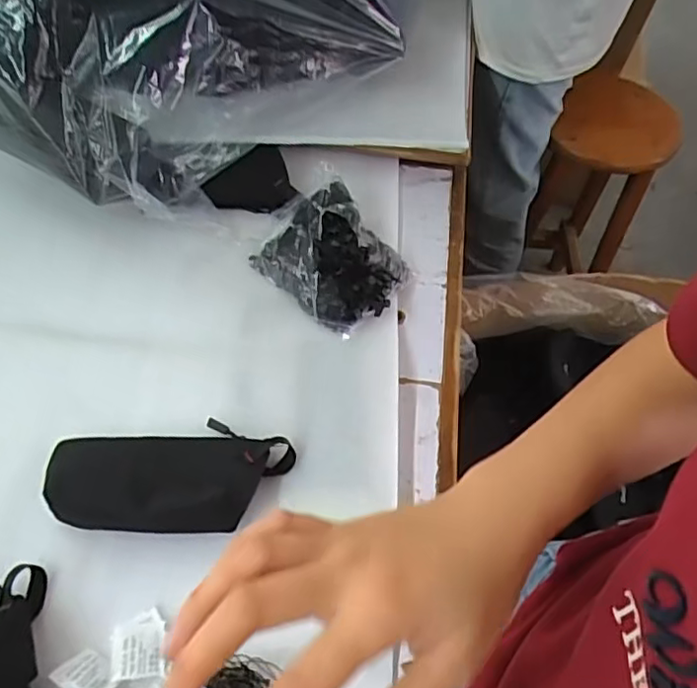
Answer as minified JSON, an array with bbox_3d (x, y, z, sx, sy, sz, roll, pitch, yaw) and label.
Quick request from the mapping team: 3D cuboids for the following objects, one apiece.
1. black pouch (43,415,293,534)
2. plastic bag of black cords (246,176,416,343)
[{"bbox_3d":[-0.157,0.115,0.539,0.207,0.033,0.098,0,57,-4],"label":"black pouch"},{"bbox_3d":[-0.019,-0.099,0.658,0.158,0.059,0.123,40,63,20],"label":"plastic bag of black cords"}]

